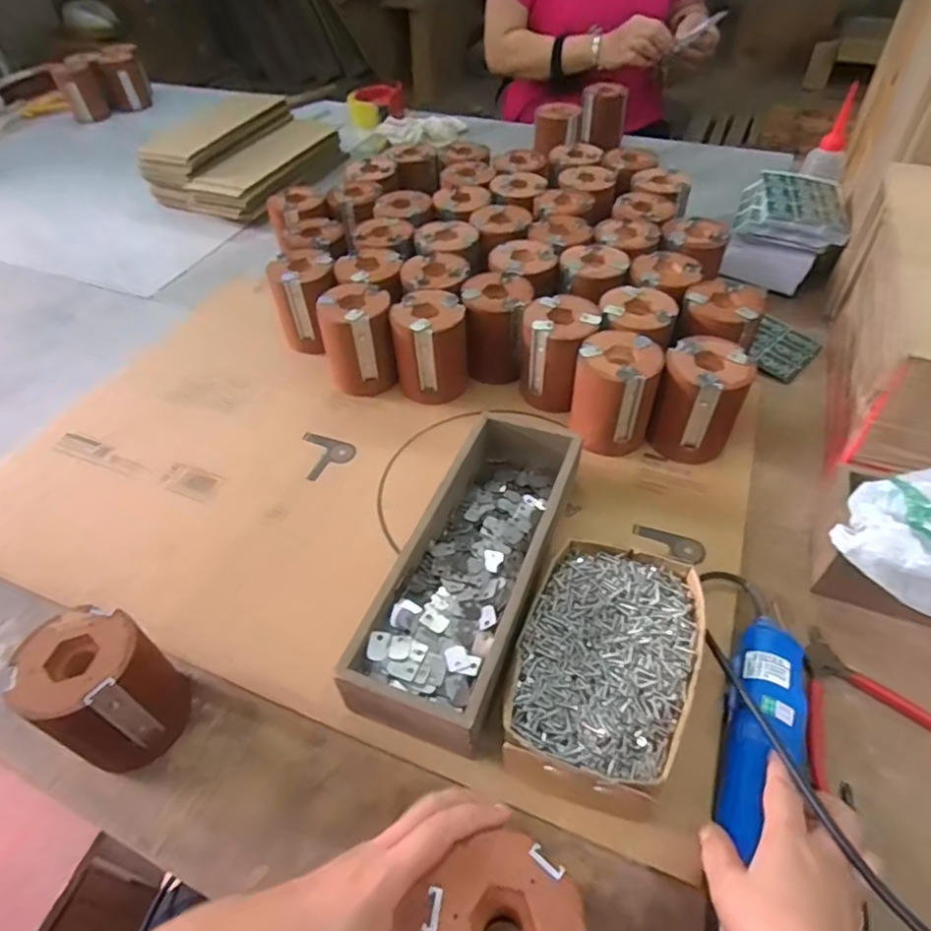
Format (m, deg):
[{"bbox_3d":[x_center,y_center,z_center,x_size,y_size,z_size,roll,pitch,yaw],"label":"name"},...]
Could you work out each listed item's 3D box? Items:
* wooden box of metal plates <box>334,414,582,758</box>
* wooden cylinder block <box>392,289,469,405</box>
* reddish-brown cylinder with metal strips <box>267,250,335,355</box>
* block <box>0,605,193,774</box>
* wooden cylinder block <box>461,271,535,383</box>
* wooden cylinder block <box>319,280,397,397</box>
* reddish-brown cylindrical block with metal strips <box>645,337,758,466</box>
[{"bbox_3d":[0.012,0.078,0.495,0.103,0.067,0.292,15,50,15],"label":"wooden box of metal plates"},{"bbox_3d":[-0.038,-0.131,0.669,0.076,0.100,0.071,-5,47,-3],"label":"wooden cylinder block"},{"bbox_3d":[-0.193,-0.199,0.734,0.075,0.101,0.077,-13,48,-10],"label":"reddish-brown cylinder with metal strips"},{"bbox_3d":[-0.249,0.151,0.413,0.074,0.086,0.073,26,53,23],"label":"block"},{"bbox_3d":[0.036,-0.158,0.686,0.070,0.094,0.081,6,48,7],"label":"wooden cylinder block"},{"bbox_3d":[-0.120,-0.142,0.679,0.078,0.099,0.076,-5,47,-3],"label":"wooden cylinder block"},{"bbox_3d":[0.229,-0.063,0.591,0.077,0.100,0.074,16,50,16],"label":"reddish-brown cylindrical block with metal strips"}]

